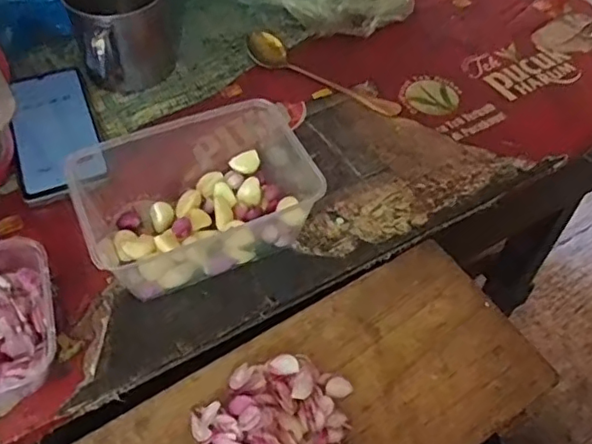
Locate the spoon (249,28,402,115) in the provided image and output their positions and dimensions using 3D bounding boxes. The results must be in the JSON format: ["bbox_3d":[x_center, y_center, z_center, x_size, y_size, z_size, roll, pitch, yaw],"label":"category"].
[{"bbox_3d":[0.029,-0.155,0.609,0.176,0.021,0.038,25,56,15],"label":"spoon"}]

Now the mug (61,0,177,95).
[{"bbox_3d":[-0.164,-0.183,0.571,0.094,0.104,0.091,-20,56,-17],"label":"mug"}]

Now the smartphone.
[{"bbox_3d":[-0.222,-0.085,0.550,0.071,0.013,0.156,-16,55,-14],"label":"smartphone"}]

